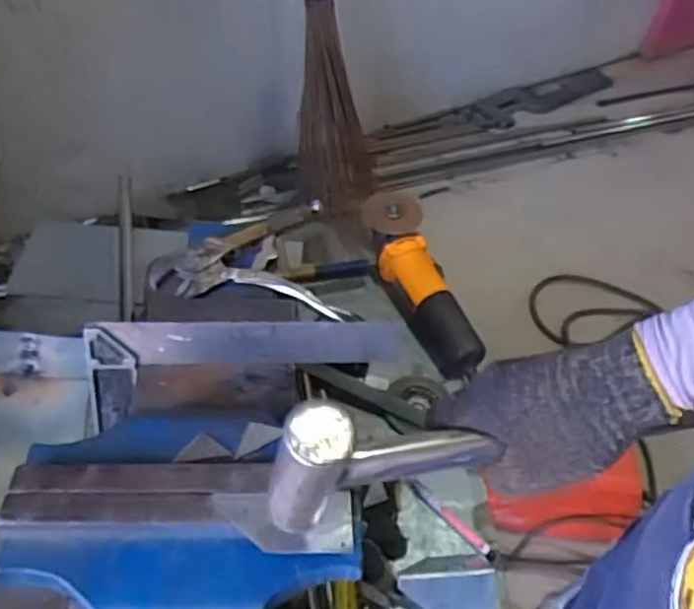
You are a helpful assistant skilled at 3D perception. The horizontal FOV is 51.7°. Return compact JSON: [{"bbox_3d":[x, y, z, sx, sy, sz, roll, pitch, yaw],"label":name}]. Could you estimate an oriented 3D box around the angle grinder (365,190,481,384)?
[{"bbox_3d":[0.104,-0.029,1.014,0.081,0.077,0.290,-16,65,-14],"label":"angle grinder"}]

